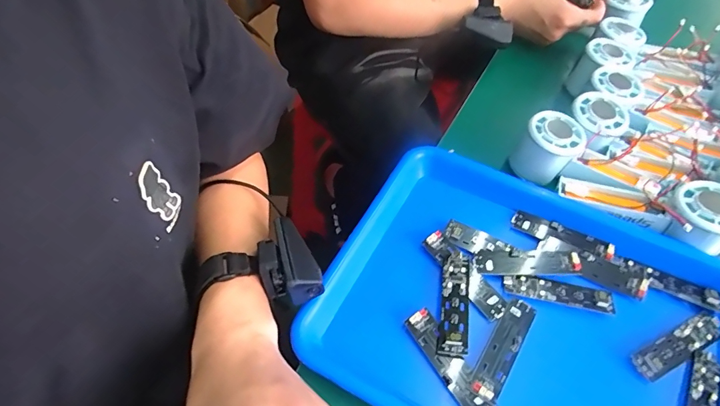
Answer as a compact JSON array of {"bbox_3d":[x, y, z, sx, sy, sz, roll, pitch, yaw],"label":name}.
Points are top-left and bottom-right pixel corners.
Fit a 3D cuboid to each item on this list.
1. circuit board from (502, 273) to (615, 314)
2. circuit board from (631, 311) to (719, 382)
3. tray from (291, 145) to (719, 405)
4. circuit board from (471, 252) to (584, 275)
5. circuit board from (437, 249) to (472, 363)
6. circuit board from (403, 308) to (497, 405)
[{"bbox_3d":[0.173,0.076,0.365,0.089,0.008,0.022,12,55,7],"label":"circuit board"},{"bbox_3d":[0.263,0.114,0.339,0.091,0.012,0.022,-20,57,-16],"label":"circuit board"},{"bbox_3d":[0.145,0.097,0.353,0.321,0.068,0.249,26,63,14],"label":"tray"},{"bbox_3d":[0.151,0.053,0.379,0.090,0.011,0.023,2,54,0],"label":"circuit board"},{"bbox_3d":[0.082,0.083,0.355,0.024,0.009,0.096,5,50,13],"label":"circuit board"},{"bbox_3d":[0.070,0.127,0.330,0.022,0.009,0.091,-27,59,-20],"label":"circuit board"}]

